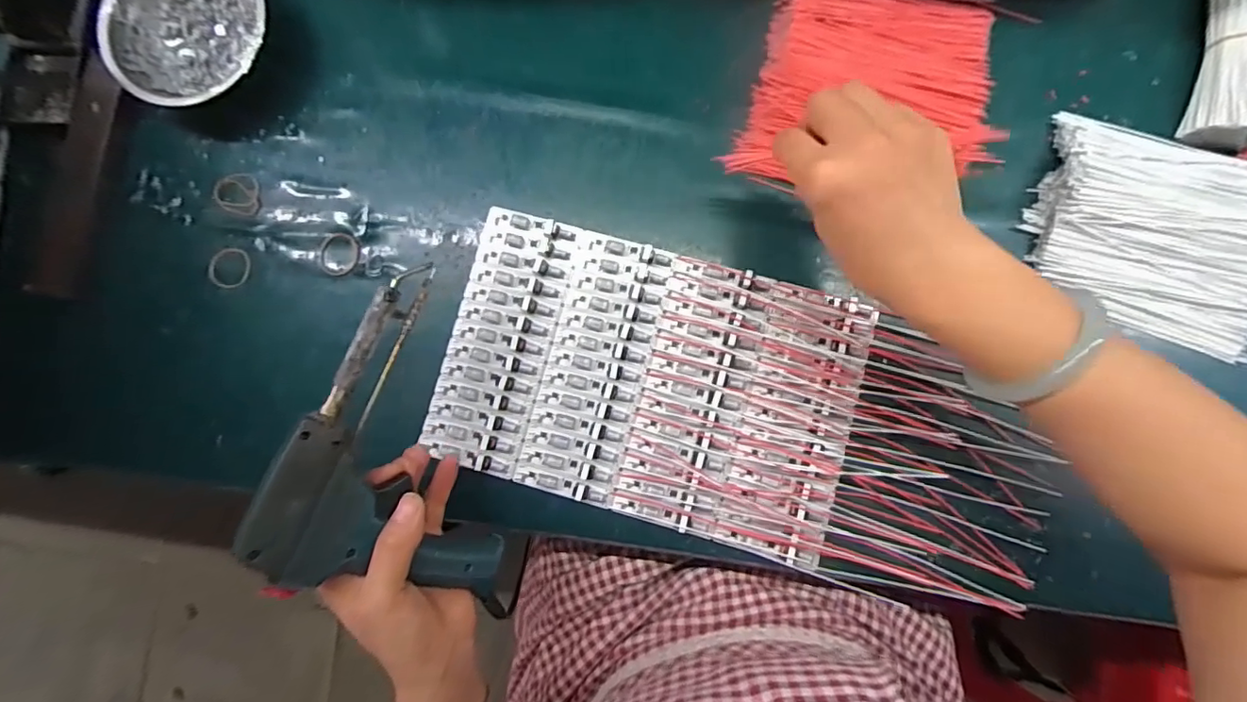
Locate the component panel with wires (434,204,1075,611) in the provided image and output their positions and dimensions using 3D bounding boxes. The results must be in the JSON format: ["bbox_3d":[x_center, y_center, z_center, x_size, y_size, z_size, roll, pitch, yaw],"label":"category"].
[{"bbox_3d":[0.082,0.040,0.383,0.423,0.029,0.188,16,87,2],"label":"component panel with wires"}]

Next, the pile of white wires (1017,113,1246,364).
[{"bbox_3d":[0.377,-0.082,0.373,0.170,0.030,0.133,21,87,2],"label":"pile of white wires"}]

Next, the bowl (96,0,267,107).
[{"bbox_3d":[-0.333,-0.251,0.425,0.123,0.057,0.123,0,87,1],"label":"bowl"}]

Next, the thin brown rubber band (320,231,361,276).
[{"bbox_3d":[-0.221,-0.075,0.420,0.032,0.007,0.034,0,87,1],"label":"thin brown rubber band"}]

